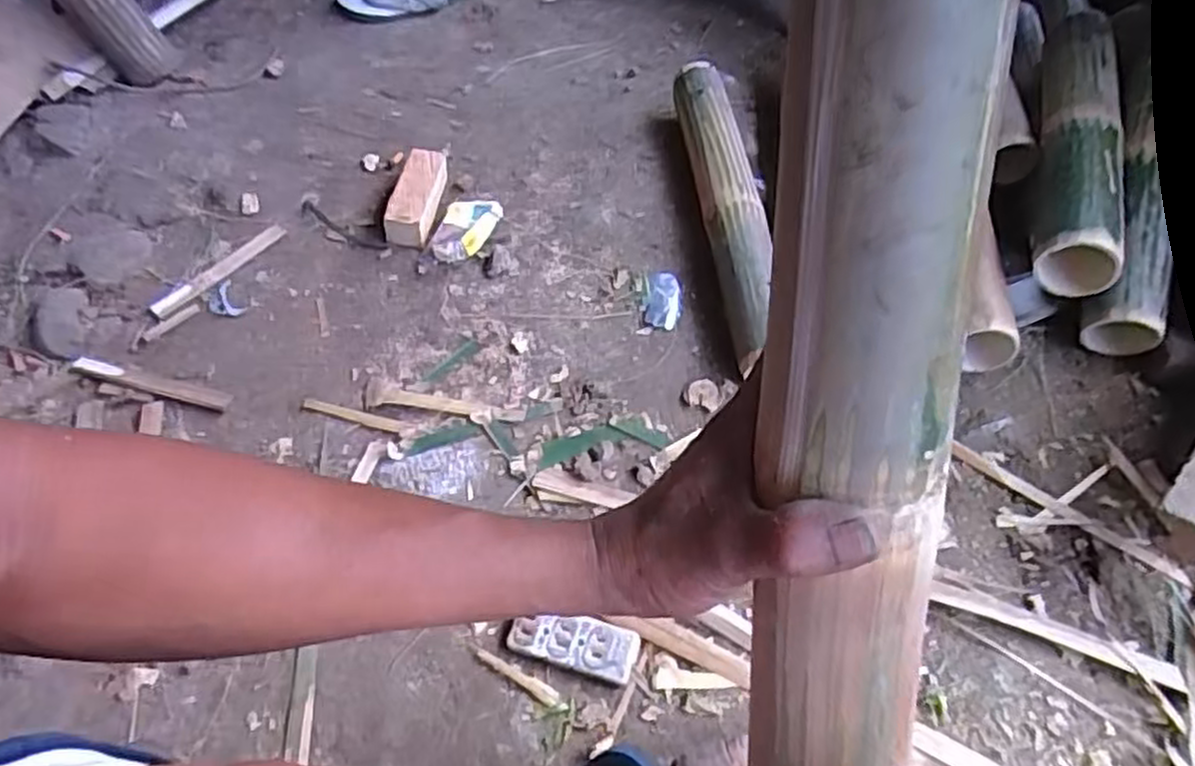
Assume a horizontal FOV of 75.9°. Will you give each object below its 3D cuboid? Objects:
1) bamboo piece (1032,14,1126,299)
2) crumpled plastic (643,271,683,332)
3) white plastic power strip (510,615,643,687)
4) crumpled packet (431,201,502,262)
[{"bbox_3d":[0.579,-0.307,0.920,0.080,0.081,0.534,17,56,15],"label":"bamboo piece"},{"bbox_3d":[0.076,-0.096,0.883,0.039,0.010,0.088,3,53,6],"label":"crumpled plastic"},{"bbox_3d":[-0.020,0.212,0.630,0.106,0.014,0.042,13,55,13],"label":"white plastic power strip"},{"bbox_3d":[-0.161,-0.187,0.934,0.069,0.028,0.100,9,54,10],"label":"crumpled packet"}]

